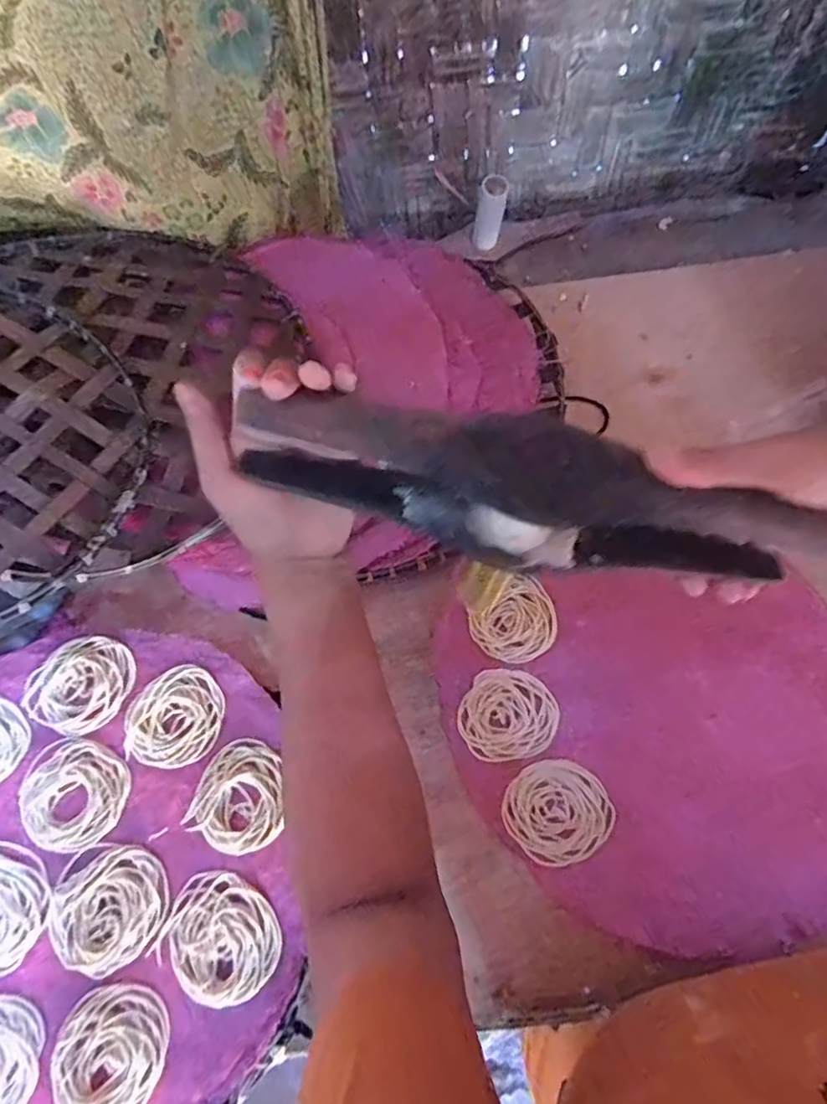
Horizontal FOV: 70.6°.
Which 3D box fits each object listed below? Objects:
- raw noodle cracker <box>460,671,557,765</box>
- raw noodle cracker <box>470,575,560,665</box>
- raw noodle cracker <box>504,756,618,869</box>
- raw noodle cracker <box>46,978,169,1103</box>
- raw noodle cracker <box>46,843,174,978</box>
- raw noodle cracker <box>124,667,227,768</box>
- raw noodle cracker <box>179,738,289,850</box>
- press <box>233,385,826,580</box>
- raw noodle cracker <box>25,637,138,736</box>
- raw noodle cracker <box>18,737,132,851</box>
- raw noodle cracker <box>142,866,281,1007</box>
[{"bbox_3d":[0.076,0.130,0.464,0.075,0.005,0.068,6,68,6],"label":"raw noodle cracker"},{"bbox_3d":[0.088,0.058,0.486,0.071,0.005,0.059,-43,72,-13],"label":"raw noodle cracker"},{"bbox_3d":[0.108,0.194,0.438,0.075,0.011,0.069,-1,68,3],"label":"raw noodle cracker"},{"bbox_3d":[-0.197,0.323,0.376,0.072,0.007,0.072,-1,68,3],"label":"raw noodle cracker"},{"bbox_3d":[-0.214,0.246,0.410,0.076,0.008,0.077,-1,68,3],"label":"raw noodle cracker"},{"bbox_3d":[-0.188,0.131,0.460,0.075,0.006,0.071,-1,68,3],"label":"raw noodle cracker"},{"bbox_3d":[-0.128,0.181,0.436,0.067,0.012,0.073,-1,68,3],"label":"raw noodle cracker"},{"bbox_3d":[0.059,-0.033,0.317,0.307,0.078,0.060,12,69,-1],"label":"press"},{"bbox_3d":[-0.264,0.103,0.463,0.075,0.004,0.074,-1,68,3],"label":"raw noodle cracker"},{"bbox_3d":[-0.253,0.179,0.435,0.078,0.008,0.069,28,72,14],"label":"raw noodle cracker"},{"bbox_3d":[-0.132,0.265,0.402,0.081,0.005,0.068,30,73,14],"label":"raw noodle cracker"}]

